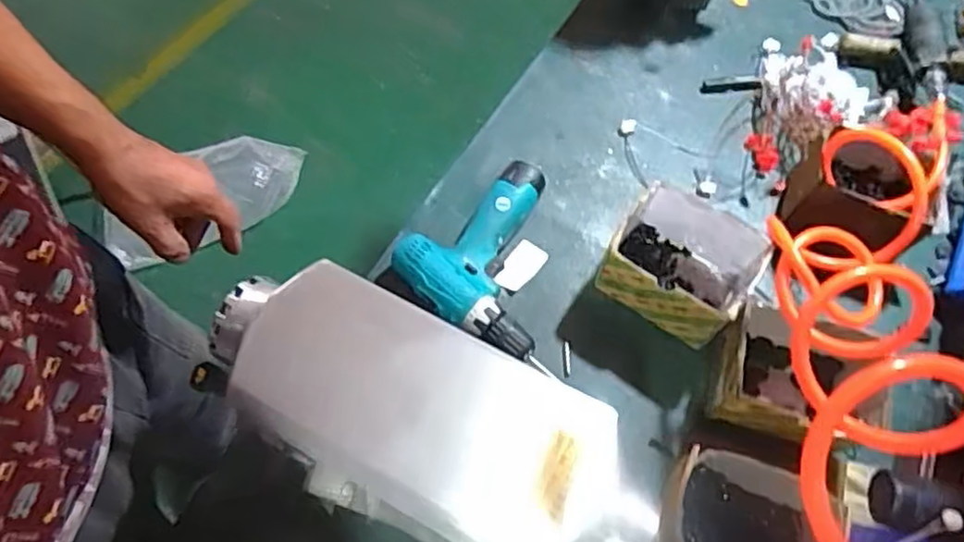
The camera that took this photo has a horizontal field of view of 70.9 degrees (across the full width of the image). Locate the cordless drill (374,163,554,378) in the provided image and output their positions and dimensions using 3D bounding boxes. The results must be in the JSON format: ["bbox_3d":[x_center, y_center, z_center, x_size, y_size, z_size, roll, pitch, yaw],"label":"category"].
[{"bbox_3d":[0.019,-0.021,0.768,0.193,0.054,0.206,30,67,11],"label":"cordless drill"}]

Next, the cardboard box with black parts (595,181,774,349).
[{"bbox_3d":[0.214,-0.007,0.734,0.144,0.087,0.117,34,68,13],"label":"cardboard box with black parts"}]

